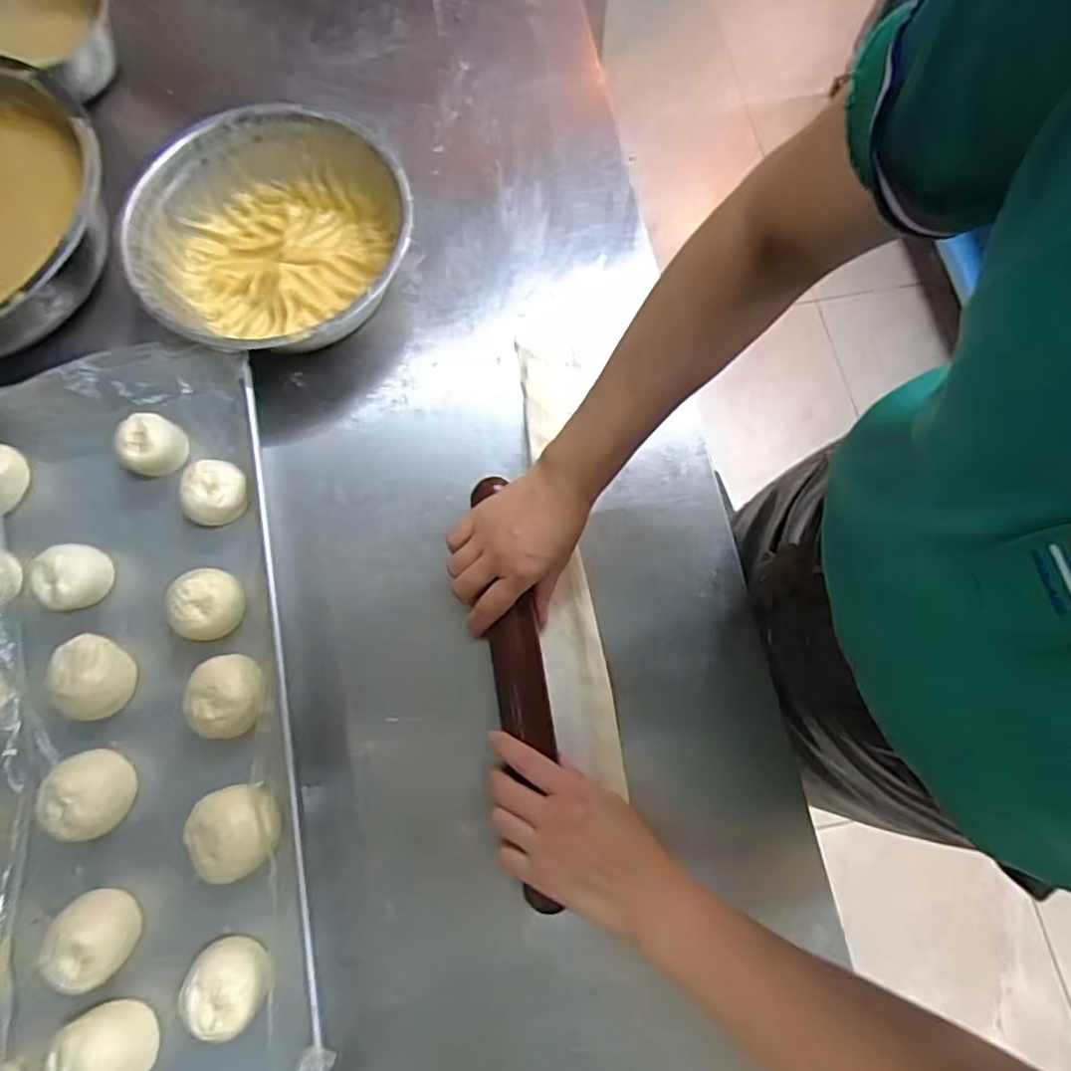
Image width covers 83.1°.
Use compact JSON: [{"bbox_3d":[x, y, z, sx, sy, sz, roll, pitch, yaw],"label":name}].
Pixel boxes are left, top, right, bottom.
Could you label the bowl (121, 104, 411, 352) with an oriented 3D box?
[{"bbox_3d":[-0.240,-0.270,0.573,0.242,0.079,0.248,0,73,0],"label":"bowl"}]

